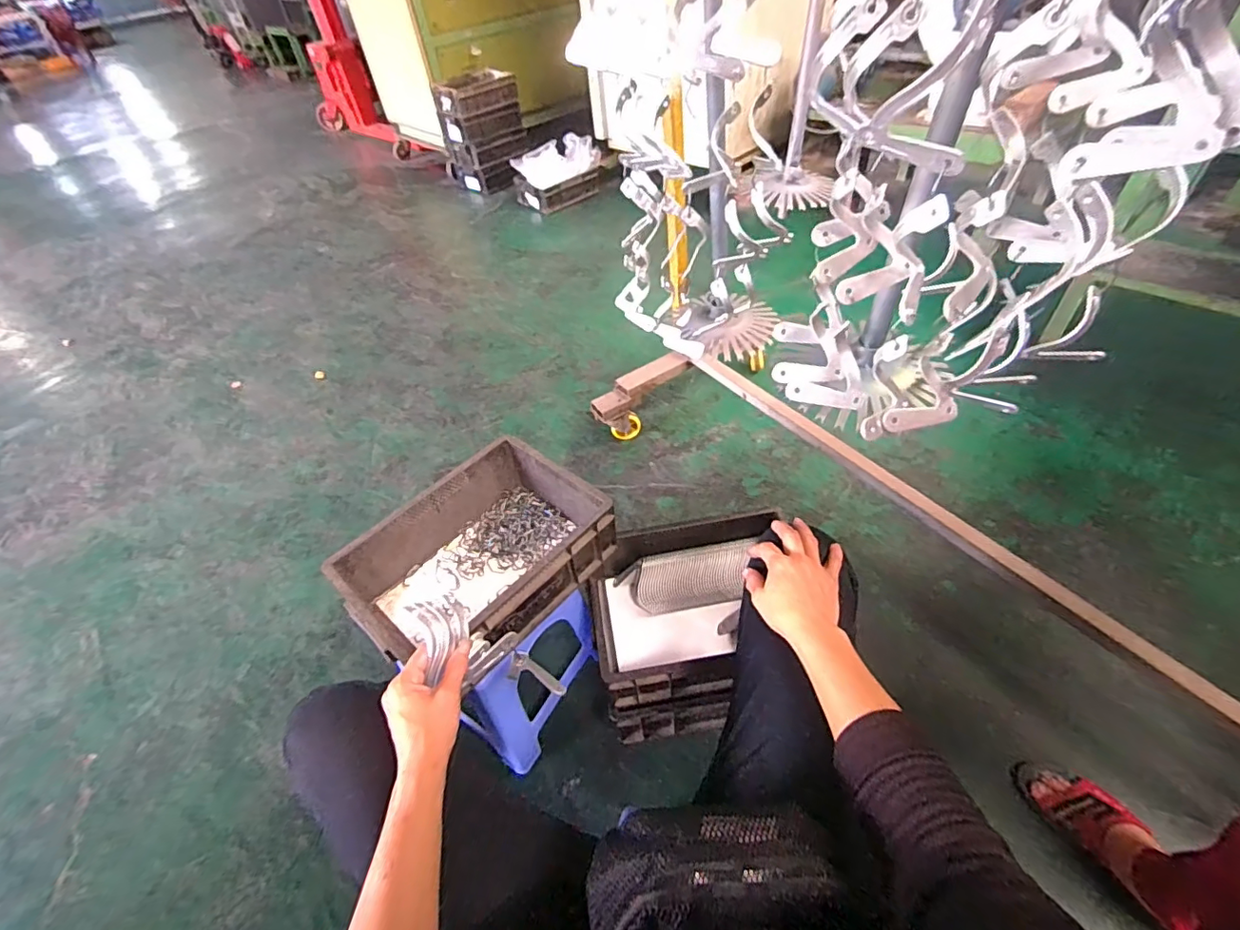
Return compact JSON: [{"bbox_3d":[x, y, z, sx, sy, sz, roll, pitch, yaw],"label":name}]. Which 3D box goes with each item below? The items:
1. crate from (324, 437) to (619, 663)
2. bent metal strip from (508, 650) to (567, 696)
[{"bbox_3d":[-0.208,0.140,0.812,0.246,0.119,0.347,30,57,31],"label":"crate"},{"bbox_3d":[-0.095,0.241,0.623,0.023,0.090,0.027,-19,40,31],"label":"bent metal strip"}]

